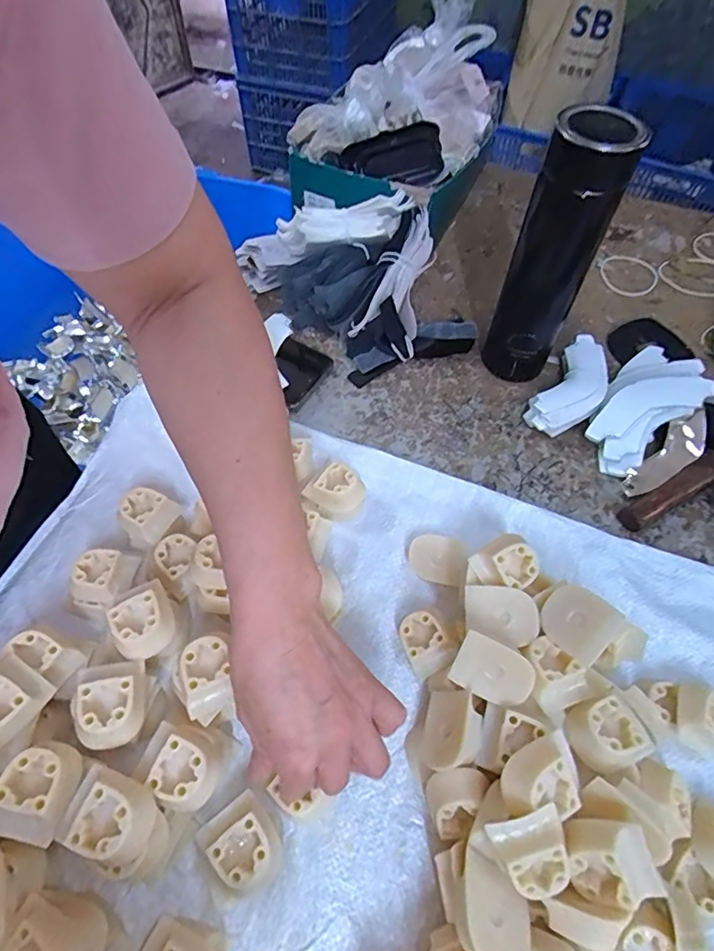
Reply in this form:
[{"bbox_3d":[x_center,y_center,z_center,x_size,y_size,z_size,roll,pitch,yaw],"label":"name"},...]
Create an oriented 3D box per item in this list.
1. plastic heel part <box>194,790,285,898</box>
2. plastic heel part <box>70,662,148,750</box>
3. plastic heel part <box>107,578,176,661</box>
[{"bbox_3d":[-0.065,0.216,0.308,0.037,0.031,0.046,-36,64,-22],"label":"plastic heel part"},{"bbox_3d":[-0.147,0.136,0.314,0.034,0.022,0.047,-10,57,-8],"label":"plastic heel part"},{"bbox_3d":[-0.137,0.097,0.348,0.042,0.037,0.044,-33,63,-21],"label":"plastic heel part"}]

